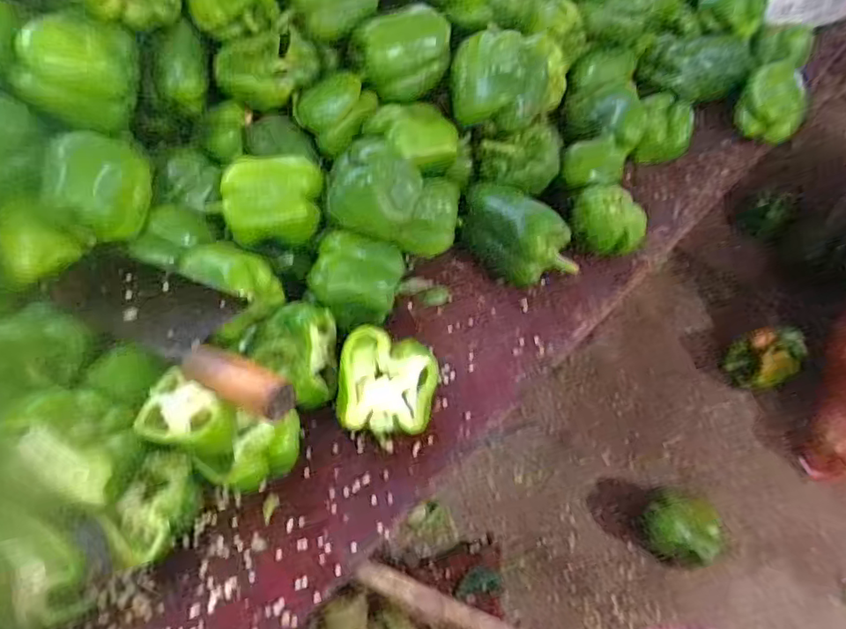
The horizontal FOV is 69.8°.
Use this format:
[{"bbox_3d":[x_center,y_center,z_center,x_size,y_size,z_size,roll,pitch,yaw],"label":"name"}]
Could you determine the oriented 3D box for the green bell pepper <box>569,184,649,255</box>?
[{"bbox_3d":[0.213,-0.103,0.692,0.079,0.062,0.072,1,52,-2],"label":"green bell pepper"}]

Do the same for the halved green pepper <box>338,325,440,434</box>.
[{"bbox_3d":[-0.030,0.065,0.545,0.083,0.070,0.085,2,52,-1],"label":"halved green pepper"}]

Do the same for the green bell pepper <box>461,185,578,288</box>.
[{"bbox_3d":[0.102,-0.082,0.658,0.136,0.082,0.067,24,55,15],"label":"green bell pepper"}]

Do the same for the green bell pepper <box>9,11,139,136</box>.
[{"bbox_3d":[-0.307,-0.217,0.545,0.102,0.087,0.064,-23,56,-19],"label":"green bell pepper"}]

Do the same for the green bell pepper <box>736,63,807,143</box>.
[{"bbox_3d":[0.514,-0.311,0.888,0.090,0.063,0.103,21,54,13],"label":"green bell pepper"}]

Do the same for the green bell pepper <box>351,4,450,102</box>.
[{"bbox_3d":[-0.021,-0.286,0.664,0.100,0.066,0.070,-21,56,-18],"label":"green bell pepper"}]

